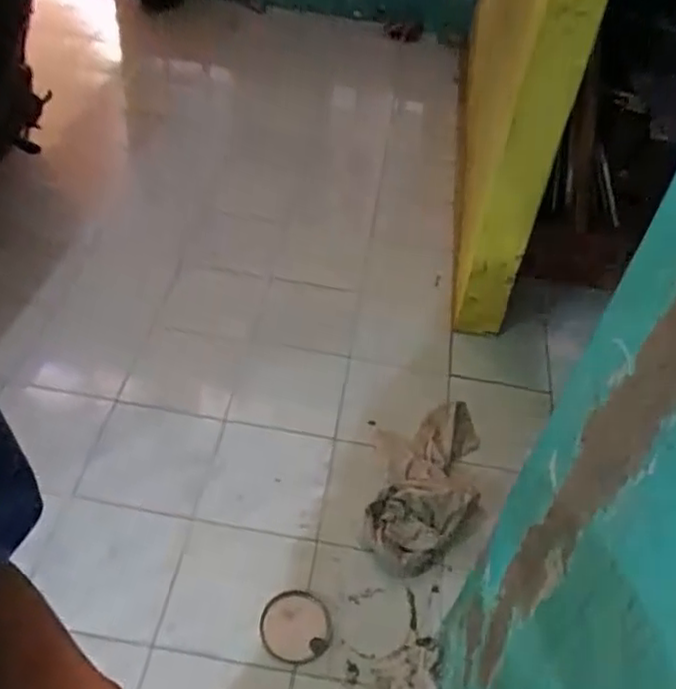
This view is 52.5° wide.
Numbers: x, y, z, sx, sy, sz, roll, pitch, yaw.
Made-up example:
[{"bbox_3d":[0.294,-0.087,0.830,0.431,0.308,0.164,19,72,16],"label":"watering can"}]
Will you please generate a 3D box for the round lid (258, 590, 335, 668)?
[{"bbox_3d":[-0.091,0.618,1.497,0.154,0.017,0.149,4,46,-4],"label":"round lid"}]

